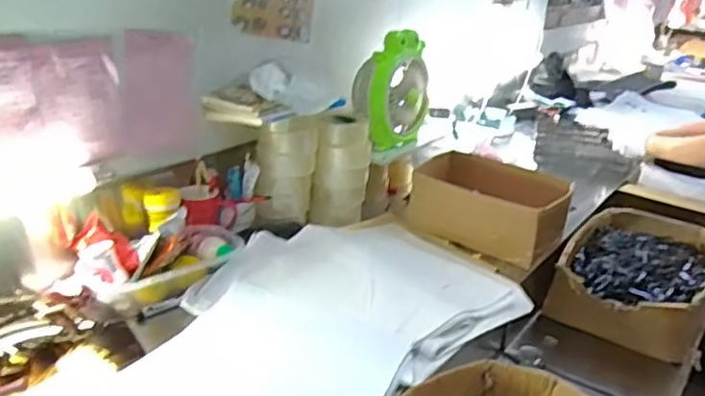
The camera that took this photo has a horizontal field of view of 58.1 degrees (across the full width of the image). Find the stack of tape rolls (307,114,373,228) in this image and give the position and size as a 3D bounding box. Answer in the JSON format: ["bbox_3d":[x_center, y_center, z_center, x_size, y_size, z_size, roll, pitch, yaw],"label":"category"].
[{"bbox_3d":[-0.023,-0.053,1.381,0.105,0.218,0.123,8,22,12],"label":"stack of tape rolls"}]

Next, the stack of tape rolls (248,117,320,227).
[{"bbox_3d":[-0.138,-0.052,1.309,0.123,0.206,0.094,2,21,-2],"label":"stack of tape rolls"}]

